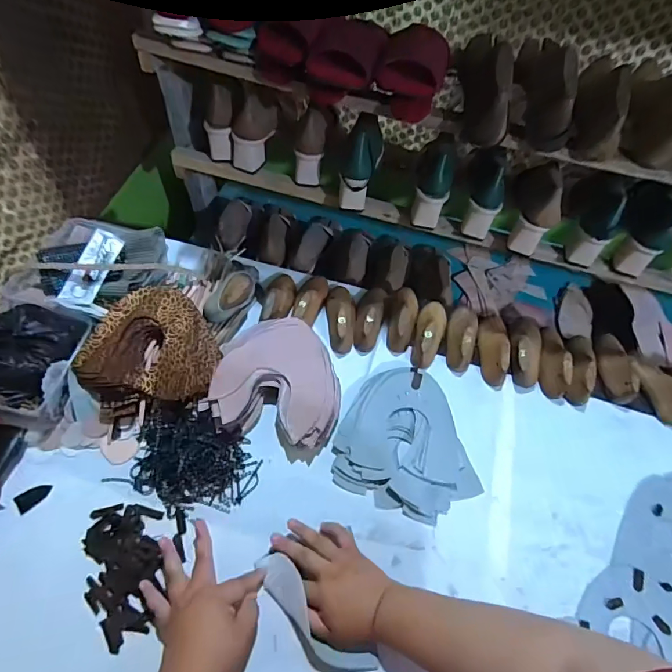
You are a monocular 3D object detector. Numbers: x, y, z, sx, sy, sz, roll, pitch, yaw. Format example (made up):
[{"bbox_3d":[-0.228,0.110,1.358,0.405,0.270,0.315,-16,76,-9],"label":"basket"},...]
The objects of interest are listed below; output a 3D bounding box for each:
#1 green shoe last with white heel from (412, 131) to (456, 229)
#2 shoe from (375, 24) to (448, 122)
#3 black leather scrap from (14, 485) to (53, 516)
[{"bbox_3d":[0.168,-0.261,0.719,0.069,0.147,0.062,5,34,-2],"label":"green shoe last with white heel"},{"bbox_3d":[0.119,-0.399,0.628,0.095,0.079,0.197,14,56,4],"label":"shoe"},{"bbox_3d":[-0.403,0.214,0.567,0.043,0.004,0.023,-39,92,-34],"label":"black leather scrap"}]

